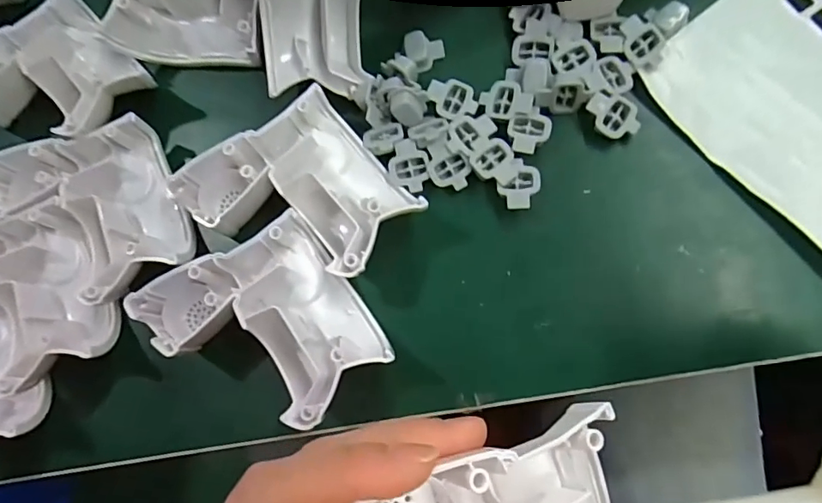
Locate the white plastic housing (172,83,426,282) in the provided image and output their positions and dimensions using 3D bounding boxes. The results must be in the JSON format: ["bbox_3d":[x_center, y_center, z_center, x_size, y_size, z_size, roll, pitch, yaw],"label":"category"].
[{"bbox_3d":[-0.057,-0.028,0.254,0.088,0.029,0.099,-44,78,-2],"label":"white plastic housing"}]

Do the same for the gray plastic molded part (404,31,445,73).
[{"bbox_3d":[0.008,-0.113,0.284,0.021,0.009,0.021,-1,80,7],"label":"gray plastic molded part"}]

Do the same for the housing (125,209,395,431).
[{"bbox_3d":[-0.073,0.038,0.246,0.090,0.033,0.097,-36,78,0],"label":"housing"}]

